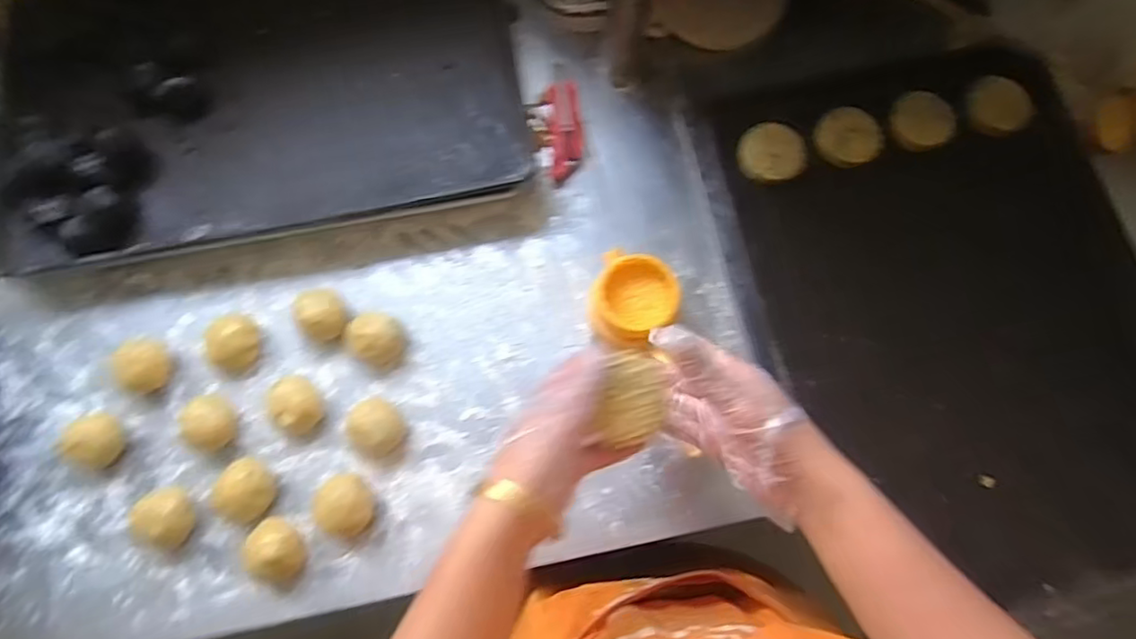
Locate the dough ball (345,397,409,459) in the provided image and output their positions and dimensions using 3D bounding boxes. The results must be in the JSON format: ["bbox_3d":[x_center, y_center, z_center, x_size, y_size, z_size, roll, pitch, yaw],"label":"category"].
[{"bbox_3d":[-0.198,0.111,0.644,0.051,0.050,0.053,0,76,0],"label":"dough ball"}]

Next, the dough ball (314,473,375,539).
[{"bbox_3d":[-0.222,0.186,0.628,0.052,0.047,0.060,-30,78,-7],"label":"dough ball"}]

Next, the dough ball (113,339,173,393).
[{"bbox_3d":[-0.447,0.048,0.661,0.042,0.032,0.053,-11,76,-3],"label":"dough ball"}]

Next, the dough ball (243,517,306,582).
[{"bbox_3d":[-0.290,0.227,0.621,0.058,0.042,0.060,-3,76,-1],"label":"dough ball"}]

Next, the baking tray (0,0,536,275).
[{"bbox_3d":[-0.357,-0.287,0.738,0.584,0.063,0.394,-10,75,-5],"label":"baking tray"}]

